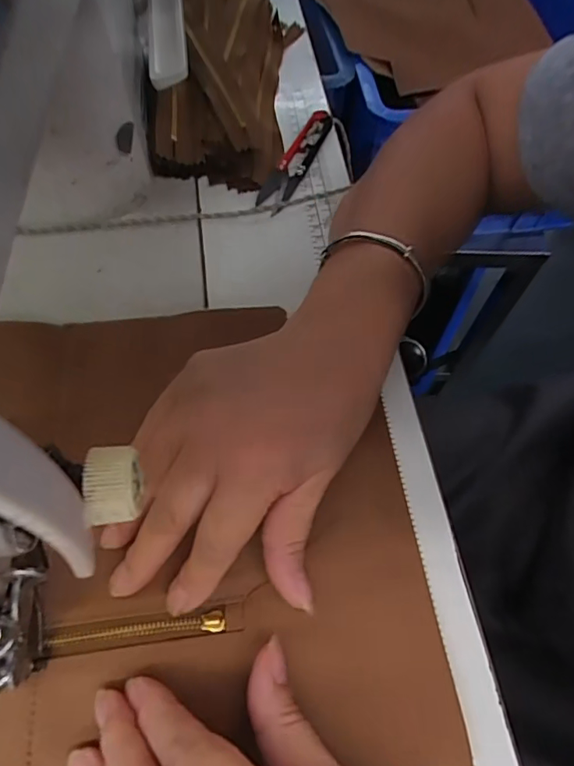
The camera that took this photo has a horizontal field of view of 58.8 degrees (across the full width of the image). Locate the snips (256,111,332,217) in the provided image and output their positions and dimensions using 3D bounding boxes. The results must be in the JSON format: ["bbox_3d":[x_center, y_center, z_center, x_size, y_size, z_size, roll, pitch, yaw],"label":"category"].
[{"bbox_3d":[0.006,-0.168,0.381,0.021,0.018,0.106,22,61,8],"label":"snips"}]

